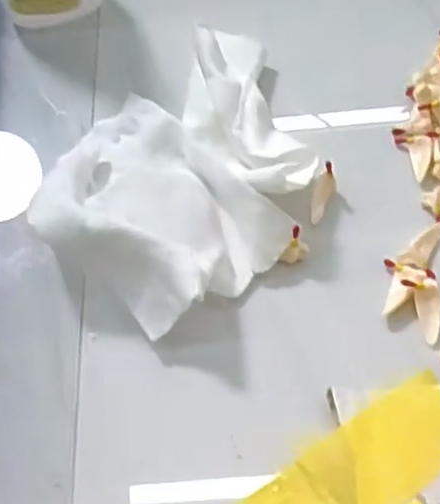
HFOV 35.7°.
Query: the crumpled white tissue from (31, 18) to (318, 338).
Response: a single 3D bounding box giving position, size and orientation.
[{"bbox_3d":[-0.008,-0.024,0.184,0.084,0.021,0.068,-39,65,-19],"label":"crumpled white tissue"}]

